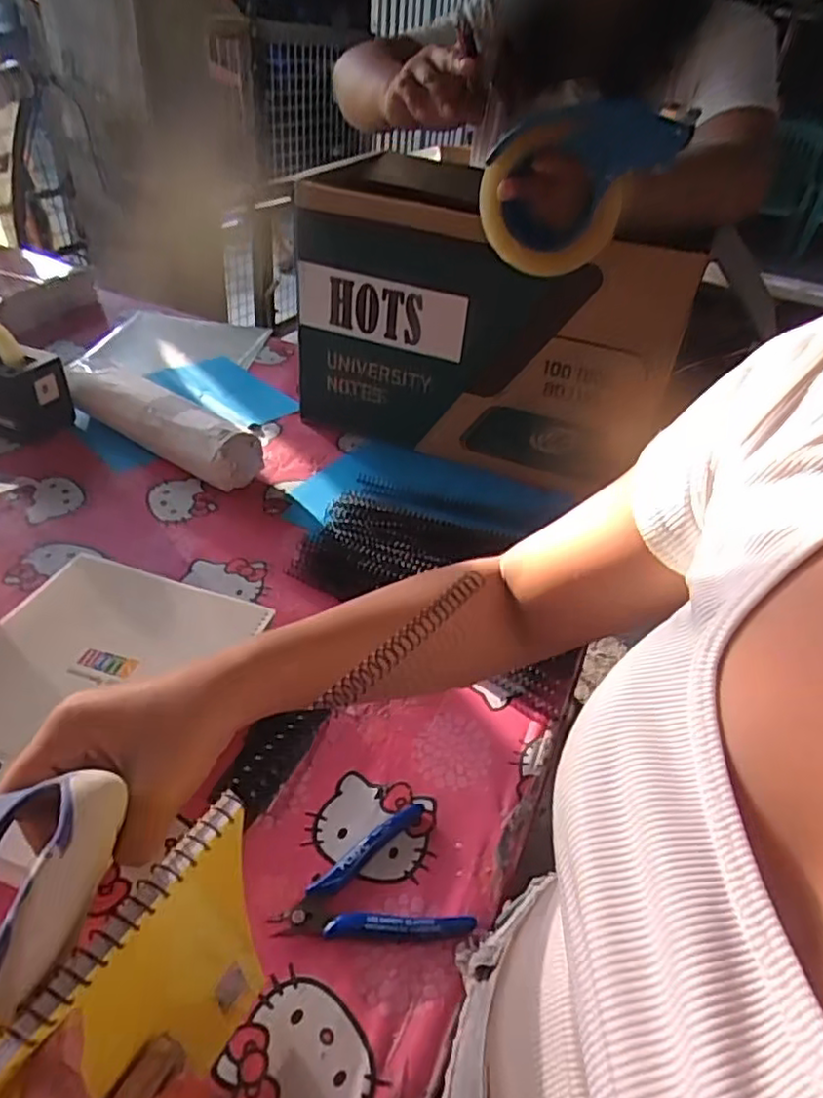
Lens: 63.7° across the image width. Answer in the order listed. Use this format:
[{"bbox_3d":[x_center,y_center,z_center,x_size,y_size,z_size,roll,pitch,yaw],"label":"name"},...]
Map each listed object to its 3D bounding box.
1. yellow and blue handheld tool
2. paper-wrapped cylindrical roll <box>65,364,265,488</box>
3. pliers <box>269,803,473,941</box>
[{"bbox_3d":[0.133,-0.293,0.543,0.142,0.121,0.053,18,40,13],"label":"yellow and blue handheld tool"},{"bbox_3d":[-0.306,-0.157,0.809,0.304,0.063,0.069,29,44,26],"label":"paper-wrapped cylindrical roll"},{"bbox_3d":[-0.028,0.221,0.421,0.112,0.011,0.086,-14,43,-23],"label":"pliers"}]

